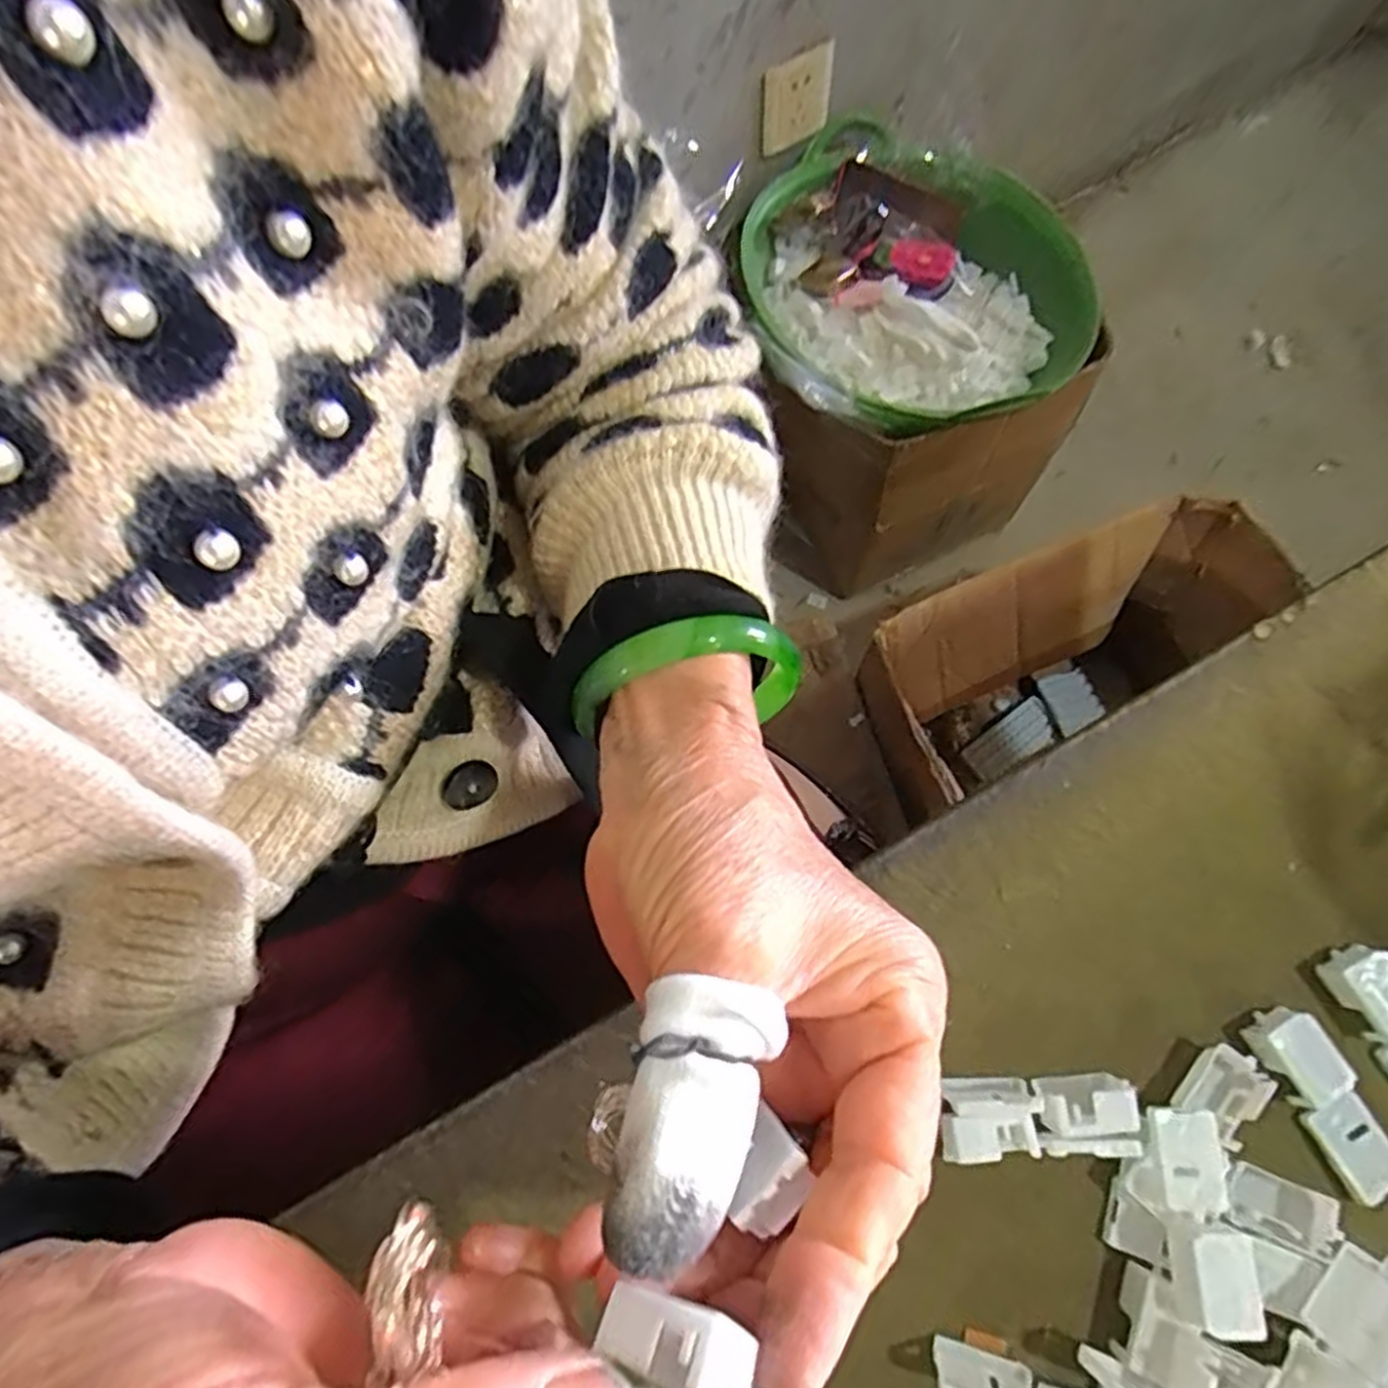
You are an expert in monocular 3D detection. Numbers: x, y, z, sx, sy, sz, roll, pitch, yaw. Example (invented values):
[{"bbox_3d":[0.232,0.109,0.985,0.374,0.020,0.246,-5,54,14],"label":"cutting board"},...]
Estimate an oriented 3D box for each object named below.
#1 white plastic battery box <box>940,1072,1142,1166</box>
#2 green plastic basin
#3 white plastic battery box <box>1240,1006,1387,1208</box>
[{"bbox_3d":[0.104,0.129,0.239,0.058,0.019,0.022,-2,68,1],"label":"white plastic battery box"},{"bbox_3d":[0.243,-0.459,0.873,0.355,0.100,0.397,-16,71,-3],"label":"green plastic basin"},{"bbox_3d":[0.197,0.126,0.241,0.020,0.011,0.054,-26,70,-8],"label":"white plastic battery box"}]

